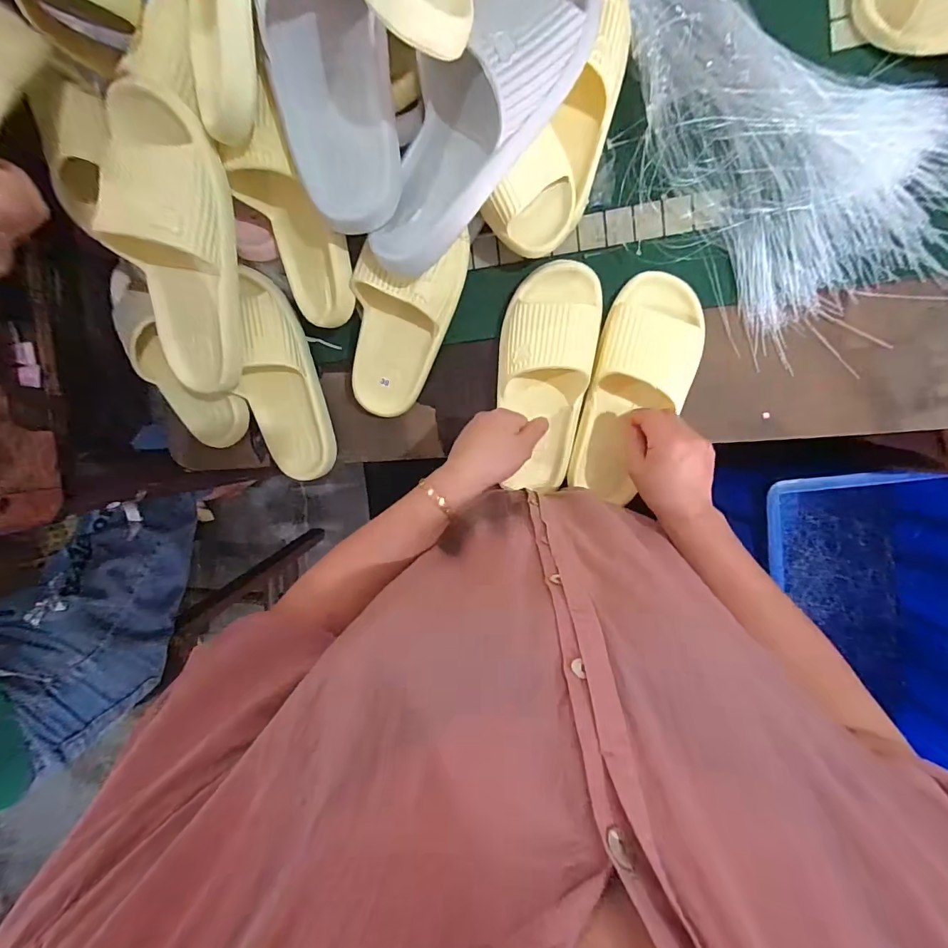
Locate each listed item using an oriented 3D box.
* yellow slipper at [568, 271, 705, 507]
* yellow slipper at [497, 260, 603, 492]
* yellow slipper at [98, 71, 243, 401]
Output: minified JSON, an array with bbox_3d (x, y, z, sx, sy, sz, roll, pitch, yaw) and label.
[{"bbox_3d":[0.177,-0.090,0.462,0.108,0.056,0.245,18,101,4],"label":"yellow slipper"},{"bbox_3d":[0.080,-0.104,0.474,0.107,0.052,0.249,3,99,6],"label":"yellow slipper"},{"bbox_3d":[-0.288,-0.211,0.408,0.102,0.067,0.268,4,114,6],"label":"yellow slipper"}]

